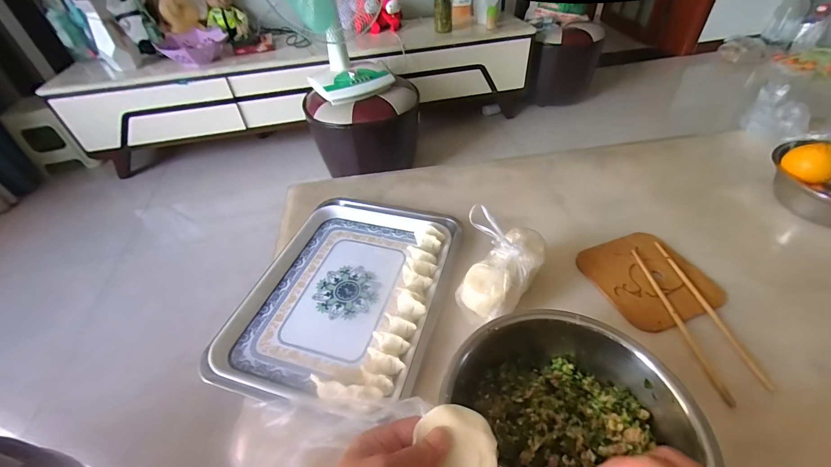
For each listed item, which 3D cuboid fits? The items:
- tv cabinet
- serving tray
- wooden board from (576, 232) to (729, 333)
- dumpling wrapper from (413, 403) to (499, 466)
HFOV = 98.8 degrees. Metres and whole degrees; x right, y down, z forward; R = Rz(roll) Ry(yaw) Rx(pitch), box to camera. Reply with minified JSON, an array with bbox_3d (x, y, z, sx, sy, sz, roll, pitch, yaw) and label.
[{"bbox_3d":[-0.374,-0.654,1.544,1.769,0.356,0.399,-16,45,-12],"label":"tv cabinet"},{"bbox_3d":[-0.100,0.073,0.564,0.287,0.040,0.399,9,46,16],"label":"serving tray"},{"bbox_3d":[0.353,0.067,0.549,0.148,0.014,0.160,-17,48,-12],"label":"wooden board"},{"bbox_3d":[0.030,0.156,0.259,0.056,0.012,0.053,14,49,16],"label":"dumpling wrapper"}]

